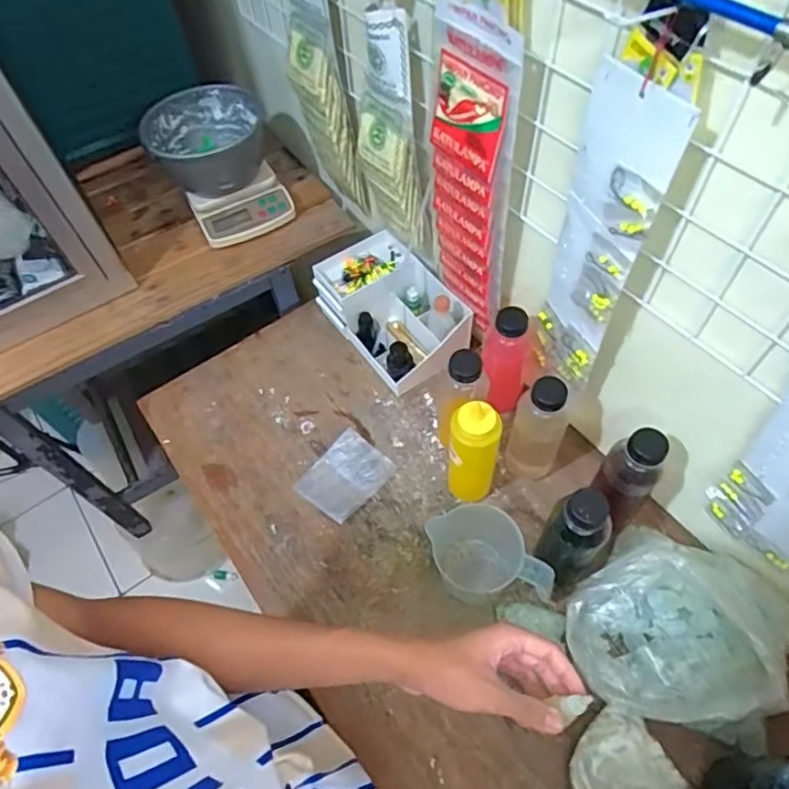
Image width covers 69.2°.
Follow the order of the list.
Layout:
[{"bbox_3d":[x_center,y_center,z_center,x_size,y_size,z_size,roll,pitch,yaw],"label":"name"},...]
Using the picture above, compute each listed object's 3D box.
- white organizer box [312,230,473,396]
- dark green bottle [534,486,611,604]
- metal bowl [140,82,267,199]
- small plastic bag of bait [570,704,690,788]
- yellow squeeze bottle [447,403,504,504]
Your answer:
[{"bbox_3d":[-0.002,-0.130,0.891,0.144,0.117,0.233,-36,61,-18],"label":"white organizer box"},{"bbox_3d":[0.201,0.162,0.643,0.071,0.195,0.060,-41,63,-20],"label":"dark green bottle"},{"bbox_3d":[-0.308,-0.415,0.941,0.183,0.121,0.183,-2,57,3],"label":"metal bowl"},{"bbox_3d":[0.232,0.383,0.567,0.101,0.083,0.121,-10,57,-2],"label":"small plastic bag of bait"},{"bbox_3d":[0.100,0.076,0.718,0.060,0.185,0.053,7,58,9],"label":"yellow squeeze bottle"}]

